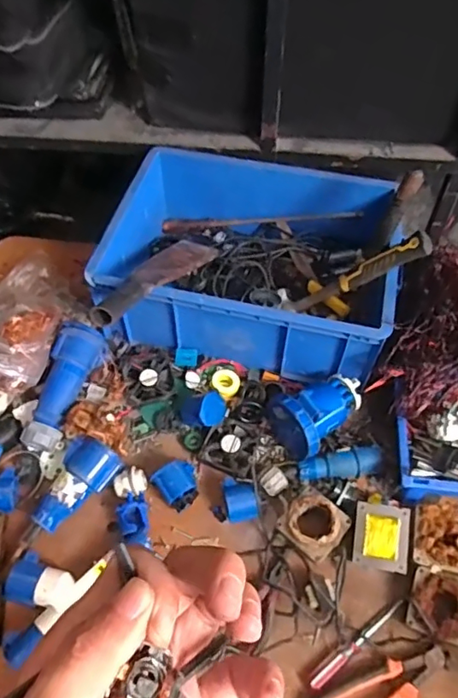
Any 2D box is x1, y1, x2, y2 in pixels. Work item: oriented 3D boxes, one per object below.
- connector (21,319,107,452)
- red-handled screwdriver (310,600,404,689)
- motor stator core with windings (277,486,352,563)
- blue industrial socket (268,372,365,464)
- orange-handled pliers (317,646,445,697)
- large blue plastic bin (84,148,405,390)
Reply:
[{"bbox_3d":[-0.264,0.058,0.877,0.073,0.066,0.209,12,56,8],"label":"connector"},{"bbox_3d":[0.174,0.392,0.730,0.166,0.024,0.017,-30,60,-20],"label":"red-handled screwdriver"},{"bbox_3d":[0.122,0.248,0.782,0.082,0.035,0.084,34,61,21],"label":"motor stator core with windings"},{"bbox_3d":[0.137,0.093,0.867,0.099,0.111,0.143,39,63,24],"label":"blue industrial socket"},{"bbox_3d":[0.197,0.438,0.698,0.181,0.014,0.057,-20,57,-14],"label":"orange-handled pliers"},{"bbox_3d":[0.046,-0.159,0.974,0.475,0.168,0.430,13,56,8],"label":"large blue plastic bin"}]

